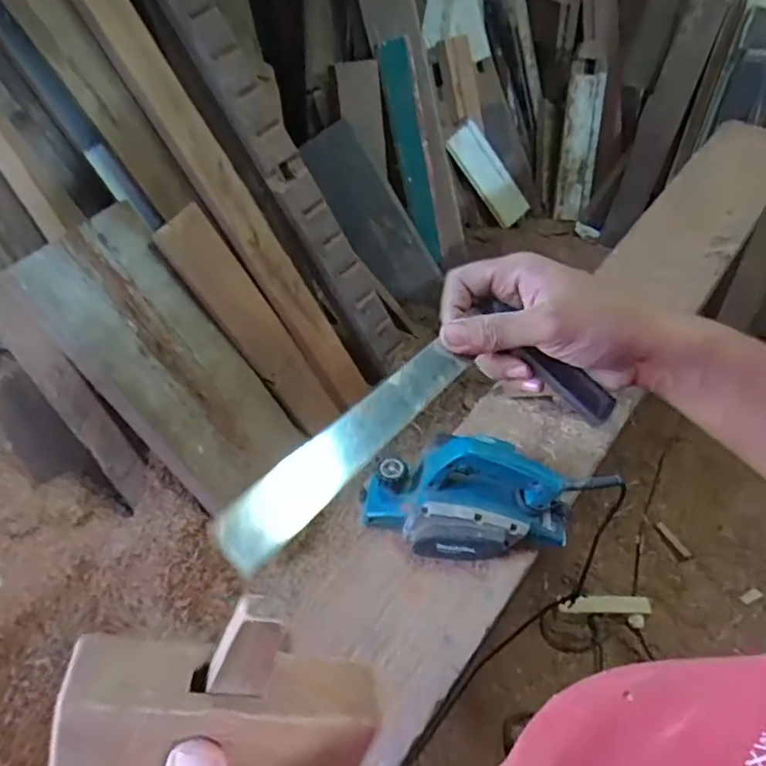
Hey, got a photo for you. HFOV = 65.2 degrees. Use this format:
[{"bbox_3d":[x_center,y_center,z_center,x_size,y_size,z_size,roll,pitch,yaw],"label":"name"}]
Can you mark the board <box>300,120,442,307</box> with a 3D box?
[{"bbox_3d":[-0.025,-0.442,1.629,0.171,0.509,0.033,-31,17,10],"label":"board"}]

